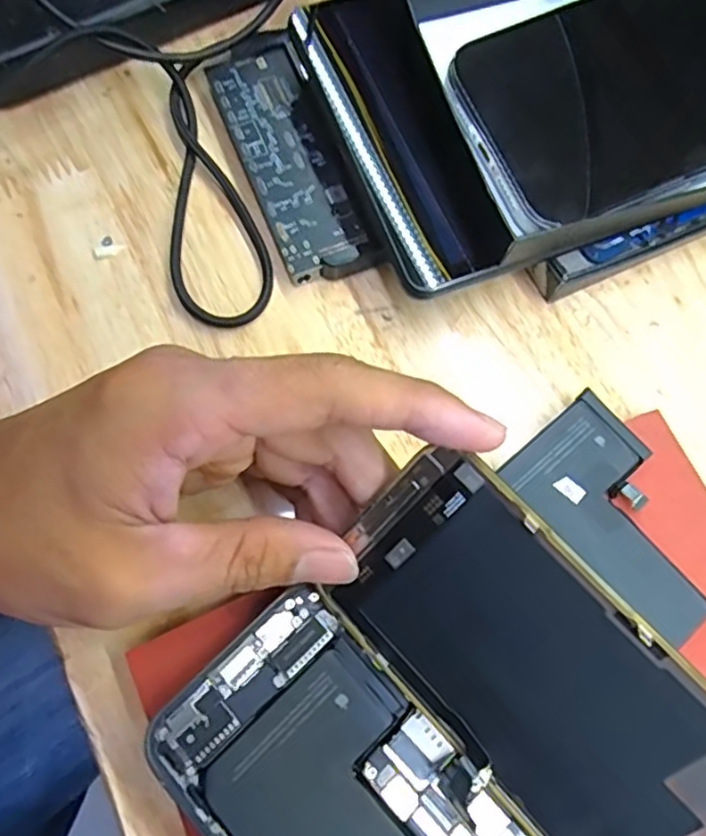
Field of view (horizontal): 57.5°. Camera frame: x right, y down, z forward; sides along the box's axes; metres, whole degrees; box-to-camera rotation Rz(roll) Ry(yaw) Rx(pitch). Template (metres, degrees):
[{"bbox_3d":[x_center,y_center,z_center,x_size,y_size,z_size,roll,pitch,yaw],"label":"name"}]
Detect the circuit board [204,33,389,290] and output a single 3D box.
[{"bbox_3d":[-0.025,-0.101,0.249,0.034,0.010,0.107,-20,75,-6],"label":"circuit board"}]

